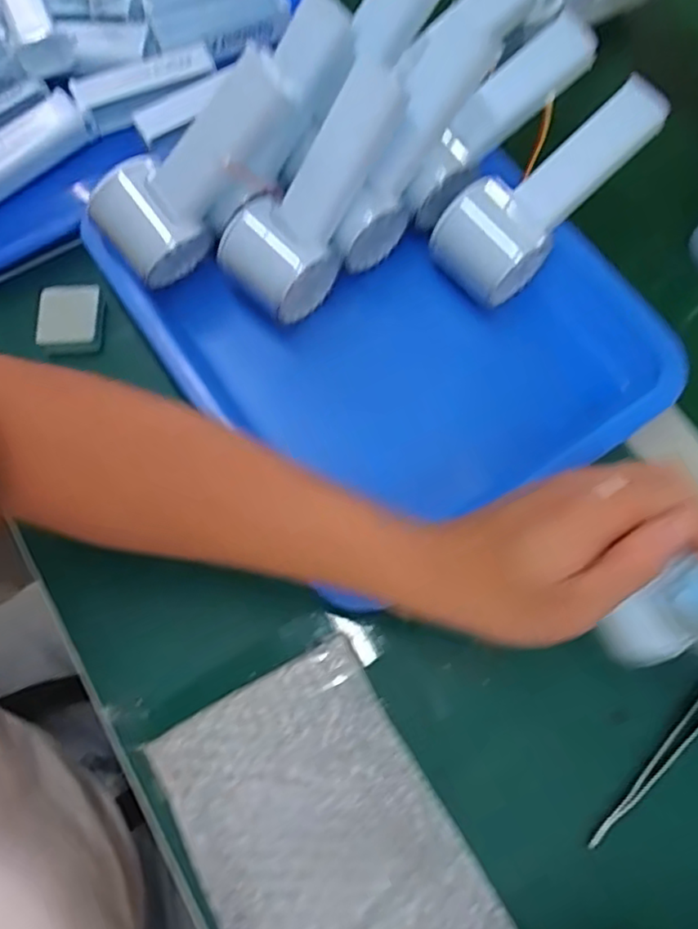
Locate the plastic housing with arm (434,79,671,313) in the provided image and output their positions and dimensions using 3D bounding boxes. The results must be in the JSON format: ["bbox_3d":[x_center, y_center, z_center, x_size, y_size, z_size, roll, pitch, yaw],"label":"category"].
[{"bbox_3d":[0.127,-0.166,0.405,0.158,0.053,0.061,-39,77,7],"label":"plastic housing with arm"}]

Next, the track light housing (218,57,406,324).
[{"bbox_3d":[-0.019,-0.162,0.389,0.058,0.047,0.142,43,117,11],"label":"track light housing"}]

